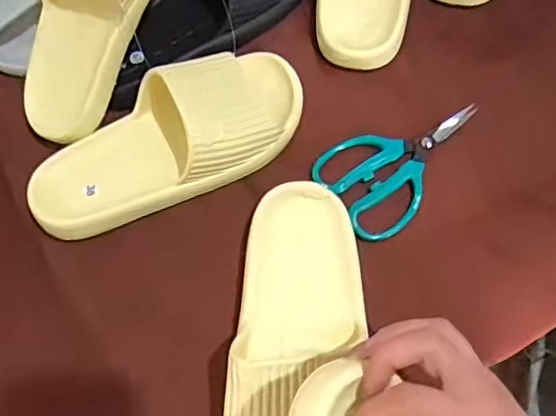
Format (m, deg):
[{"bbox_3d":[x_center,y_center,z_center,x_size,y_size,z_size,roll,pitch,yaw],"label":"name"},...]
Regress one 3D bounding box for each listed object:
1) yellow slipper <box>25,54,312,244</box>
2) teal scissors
[{"bbox_3d":[-0.089,-0.058,0.495,0.244,0.065,0.099,-31,72,-10],"label":"yellow slipper"},{"bbox_3d":[0.112,-0.041,0.513,0.147,0.015,0.090,-32,73,-11],"label":"teal scissors"}]

